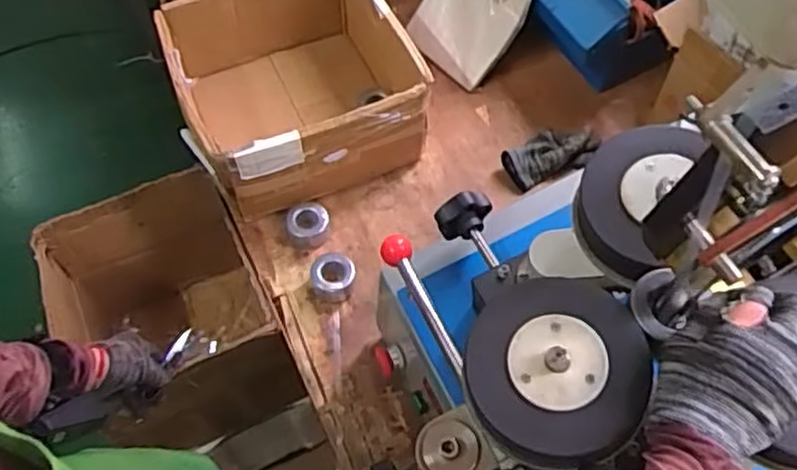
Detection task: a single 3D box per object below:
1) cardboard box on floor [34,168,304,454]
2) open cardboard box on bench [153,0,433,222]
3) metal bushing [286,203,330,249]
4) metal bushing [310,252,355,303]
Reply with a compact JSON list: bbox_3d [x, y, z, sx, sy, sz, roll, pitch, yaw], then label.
[{"bbox_3d":[-0.367,0.135,1.140,0.279,0.328,0.309,-23,62,-13],"label":"cardboard box on floor"},{"bbox_3d":[-0.144,-0.228,1.084,0.356,0.194,0.319,-21,62,-12],"label":"open cardboard box on bench"},{"bbox_3d":[-0.134,-0.016,1.026,0.065,0.036,0.062,-10,60,-6],"label":"metal bushing"},{"bbox_3d":[-0.093,0.059,0.985,0.062,0.032,0.063,0,59,0],"label":"metal bushing"}]

